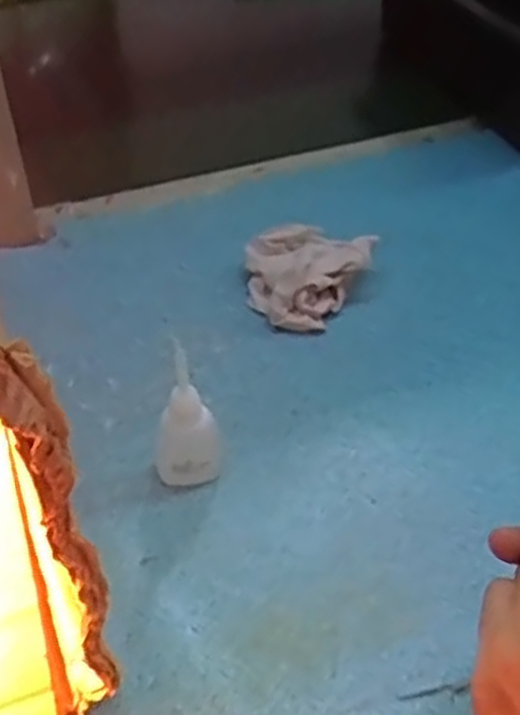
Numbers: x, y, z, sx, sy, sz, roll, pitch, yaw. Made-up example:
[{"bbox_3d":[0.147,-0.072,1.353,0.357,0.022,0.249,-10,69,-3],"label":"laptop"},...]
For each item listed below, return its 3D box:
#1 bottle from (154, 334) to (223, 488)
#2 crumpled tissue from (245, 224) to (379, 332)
[{"bbox_3d":[-0.039,0.028,0.402,0.034,0.088,0.029,-6,47,-6],"label":"bottle"},{"bbox_3d":[0.029,-0.053,0.512,0.081,0.044,0.062,8,47,7],"label":"crumpled tissue"}]

